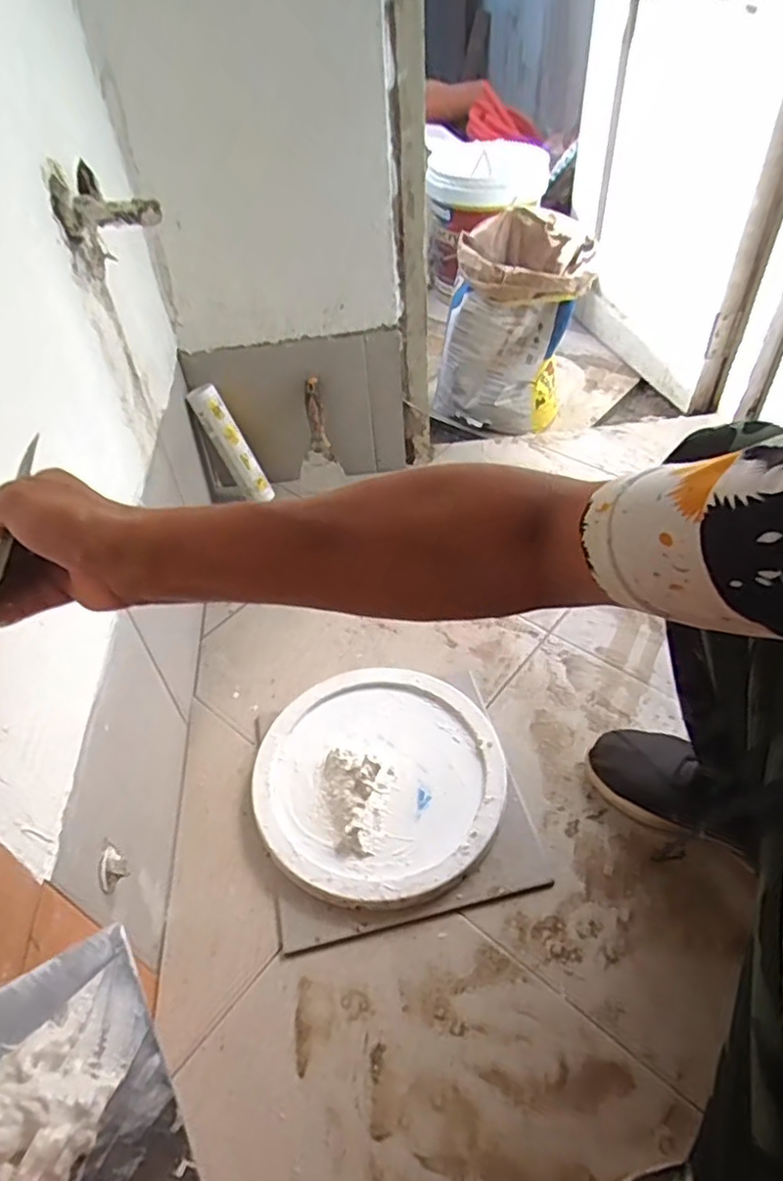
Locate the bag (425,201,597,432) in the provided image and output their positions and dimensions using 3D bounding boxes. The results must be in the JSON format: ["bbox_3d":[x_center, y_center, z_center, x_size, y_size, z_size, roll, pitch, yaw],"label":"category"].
[{"bbox_3d":[0.226,-0.498,1.263,0.252,0.347,0.196,-7,46,-3],"label":"bag"}]

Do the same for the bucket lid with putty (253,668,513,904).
[{"bbox_3d":[-0.016,0.219,0.789,0.287,0.046,0.291,-2,46,2],"label":"bucket lid with putty"}]

